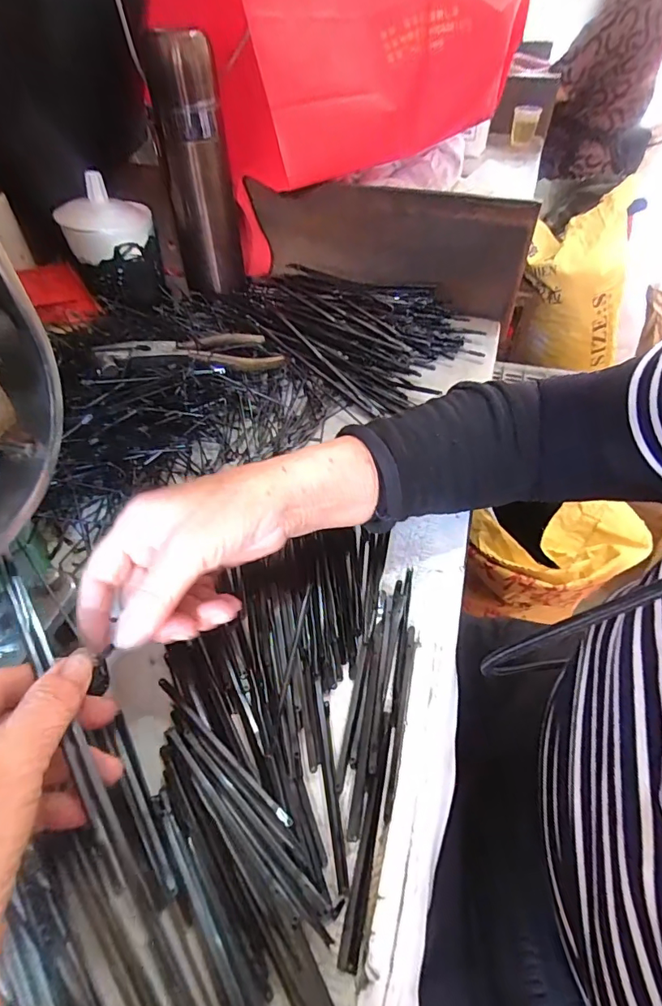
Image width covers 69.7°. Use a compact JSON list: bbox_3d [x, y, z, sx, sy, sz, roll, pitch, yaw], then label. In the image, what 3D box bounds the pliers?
[{"bbox_3d":[-0.115,-0.129,0.401,0.158,0.011,0.045,-17,53,-42],"label":"pliers"}]

